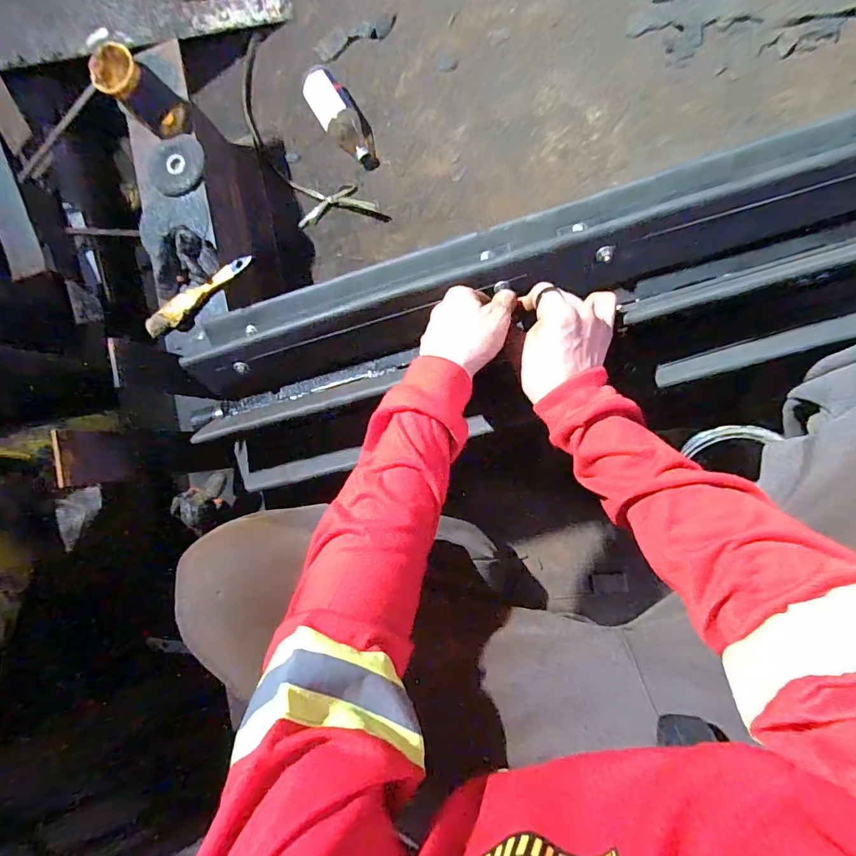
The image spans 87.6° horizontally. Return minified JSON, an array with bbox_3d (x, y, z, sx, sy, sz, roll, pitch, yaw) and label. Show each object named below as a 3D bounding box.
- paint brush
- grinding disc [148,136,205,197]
[{"bbox_3d":[-0.307,-0.178,0.593,0.167,0.016,0.033,-37,81,5],"label":"paint brush"},{"bbox_3d":[-0.348,-0.368,0.618,0.081,0.015,0.088,-1,86,10],"label":"grinding disc"}]

